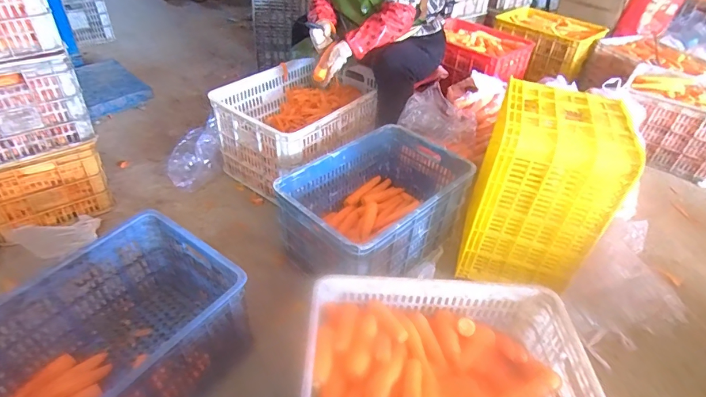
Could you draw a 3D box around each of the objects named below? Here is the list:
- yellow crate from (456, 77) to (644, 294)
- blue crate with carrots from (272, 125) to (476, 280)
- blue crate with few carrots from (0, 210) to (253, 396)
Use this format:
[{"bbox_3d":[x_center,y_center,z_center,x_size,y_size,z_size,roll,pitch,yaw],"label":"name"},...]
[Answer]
[{"bbox_3d":[0.521,-0.038,1.146,0.297,0.434,0.318,14,41,14],"label":"yellow crate"},{"bbox_3d":[0.074,0.015,1.256,0.374,0.233,0.560,31,47,29],"label":"blue crate with carrots"},{"bbox_3d":[-0.498,0.311,0.886,0.361,0.263,0.451,26,45,26],"label":"blue crate with few carrots"}]

